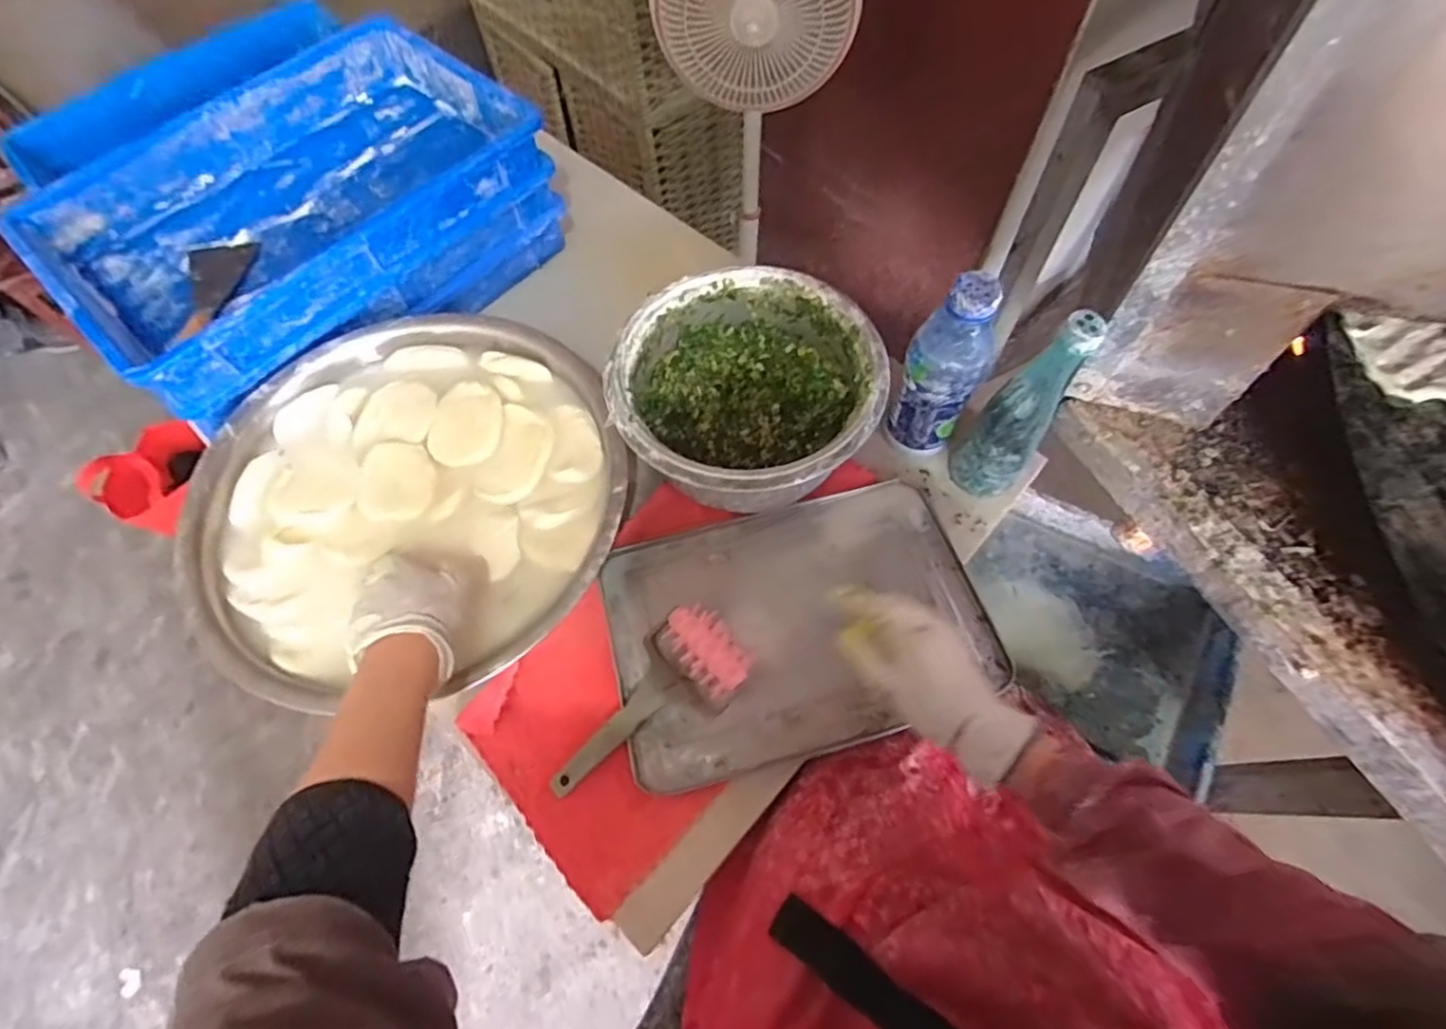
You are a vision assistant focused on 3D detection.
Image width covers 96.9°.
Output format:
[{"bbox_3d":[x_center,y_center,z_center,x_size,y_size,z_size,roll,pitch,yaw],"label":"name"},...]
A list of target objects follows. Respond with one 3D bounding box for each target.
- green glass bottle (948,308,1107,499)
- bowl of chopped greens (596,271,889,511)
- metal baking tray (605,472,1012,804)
[{"bbox_3d":[0.263,-0.091,0.568,0.070,0.226,0.061,33,70,17],"label":"green glass bottle"},{"bbox_3d":[0.021,-0.112,0.626,0.239,0.104,0.241,-1,64,2],"label":"bowl of chopped greens"},{"bbox_3d":[0.067,0.096,0.594,0.335,0.015,0.228,-17,65,-6],"label":"metal baking tray"}]

